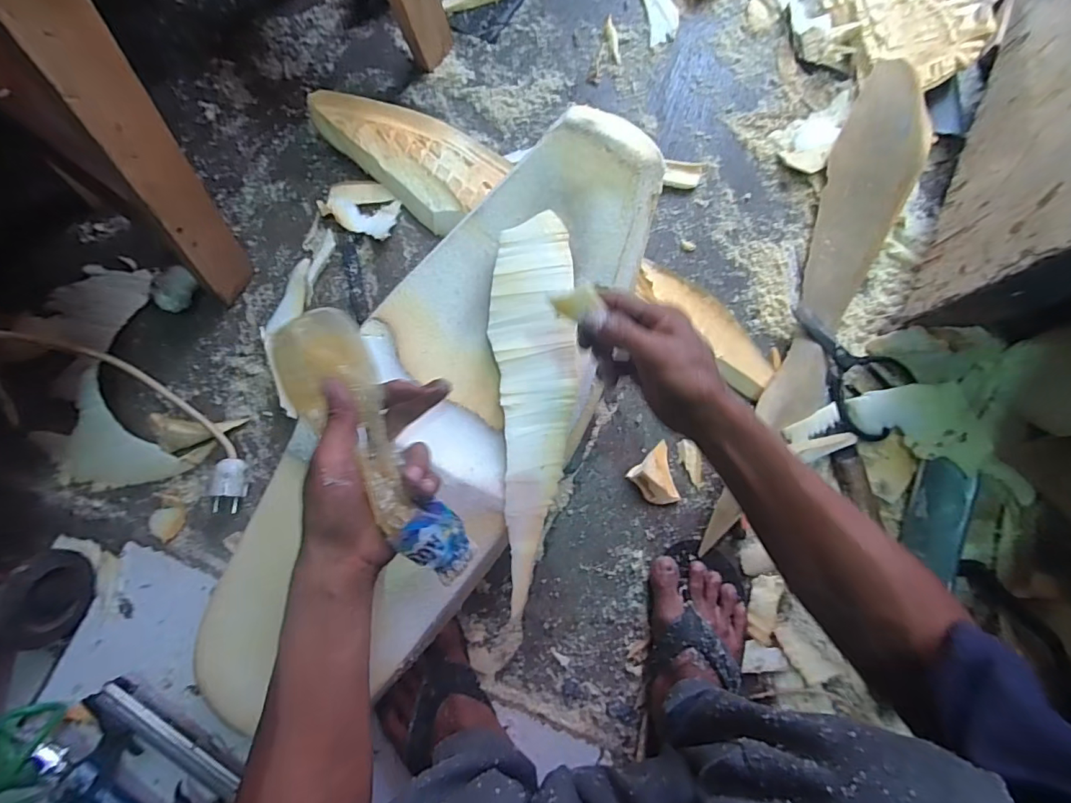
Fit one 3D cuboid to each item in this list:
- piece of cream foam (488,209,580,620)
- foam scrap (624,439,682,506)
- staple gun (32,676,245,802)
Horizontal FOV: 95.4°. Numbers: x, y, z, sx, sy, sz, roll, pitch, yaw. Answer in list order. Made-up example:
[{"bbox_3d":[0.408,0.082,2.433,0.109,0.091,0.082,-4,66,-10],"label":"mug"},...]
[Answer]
[{"bbox_3d":[0.002,0.000,0.470,0.080,0.025,0.355,-2,83,-4],"label":"piece of cream foam"},{"bbox_3d":[0.157,0.095,0.603,0.062,0.022,0.067,-40,87,-7],"label":"foam scrap"},{"bbox_3d":[-0.395,0.391,0.497,0.207,0.056,0.114,41,82,2],"label":"staple gun"}]

